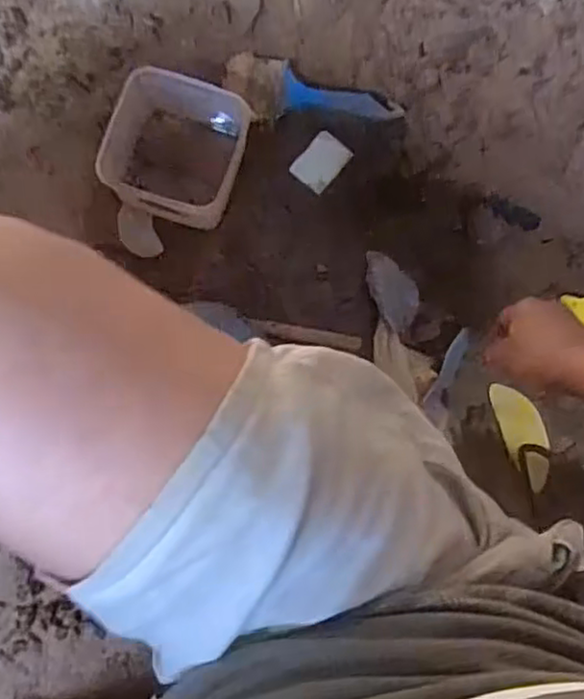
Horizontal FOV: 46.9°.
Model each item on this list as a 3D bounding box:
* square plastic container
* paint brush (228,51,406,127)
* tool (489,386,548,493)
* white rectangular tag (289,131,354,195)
[{"bbox_3d":[-0.128,-0.216,0.727,0.140,0.059,0.138,19,84,-2],"label":"square plastic container"},{"bbox_3d":[0.021,-0.285,0.753,0.199,0.016,0.077,13,82,6],"label":"paint brush"},{"bbox_3d":[0.263,0.097,0.760,0.046,0.006,0.125,-20,91,15],"label":"tool"},{"bbox_3d":[0.034,-0.212,0.763,0.045,0.004,0.062,39,97,-3],"label":"white rectangular tag"}]

